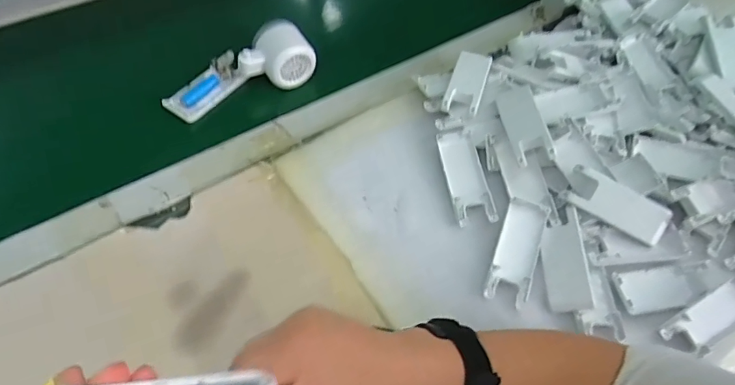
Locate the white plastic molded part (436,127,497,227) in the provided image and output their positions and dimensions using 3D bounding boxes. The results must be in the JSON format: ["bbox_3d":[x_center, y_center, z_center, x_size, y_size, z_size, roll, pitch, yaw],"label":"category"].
[{"bbox_3d":[0.102,-0.017,0.502,0.039,0.022,0.104,-8,59,-9],"label":"white plastic molded part"}]

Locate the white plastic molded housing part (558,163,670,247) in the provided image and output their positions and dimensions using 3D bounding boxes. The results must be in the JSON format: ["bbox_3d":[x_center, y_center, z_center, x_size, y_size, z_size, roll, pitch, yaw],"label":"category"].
[{"bbox_3d":[0.248,0.012,0.478,0.101,0.013,0.041,31,93,4],"label":"white plastic molded housing part"}]

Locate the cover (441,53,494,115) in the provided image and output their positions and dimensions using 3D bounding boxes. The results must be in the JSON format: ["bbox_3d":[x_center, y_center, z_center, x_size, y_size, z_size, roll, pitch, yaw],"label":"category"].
[{"bbox_3d":[0.116,-0.130,0.554,0.038,0.011,0.100,18,59,7],"label":"cover"}]

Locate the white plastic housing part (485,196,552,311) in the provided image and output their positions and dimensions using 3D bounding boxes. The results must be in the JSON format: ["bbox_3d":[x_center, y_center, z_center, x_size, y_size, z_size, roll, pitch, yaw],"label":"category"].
[{"bbox_3d":[0.146,0.053,0.462,0.039,0.021,0.106,20,59,8],"label":"white plastic housing part"}]

